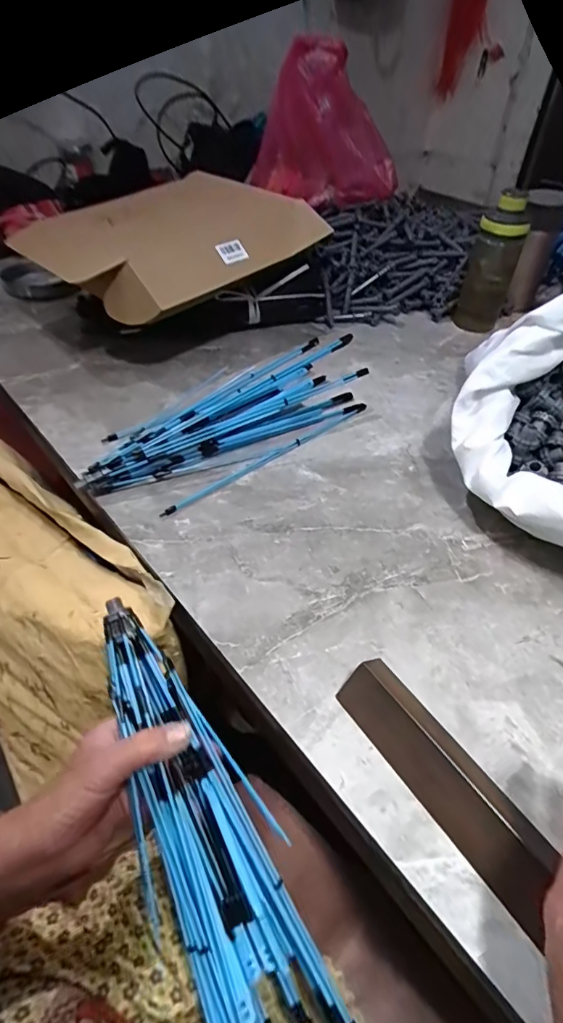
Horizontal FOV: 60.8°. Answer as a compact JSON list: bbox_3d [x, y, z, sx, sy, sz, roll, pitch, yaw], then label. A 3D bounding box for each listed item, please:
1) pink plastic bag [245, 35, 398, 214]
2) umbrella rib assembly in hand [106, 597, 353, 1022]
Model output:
[{"bbox_3d":[0.088,-0.695,0.874,0.268,0.222,0.096,-1,46,-3],"label":"pink plastic bag"},{"bbox_3d":[-0.059,0.235,0.358,0.096,0.054,0.346,-20,76,-21],"label":"umbrella rib assembly in hand"}]

